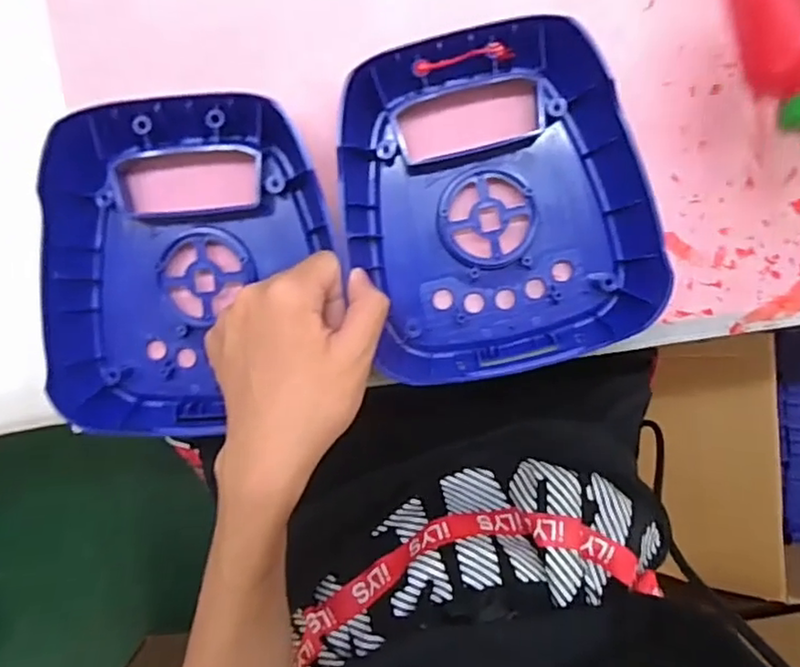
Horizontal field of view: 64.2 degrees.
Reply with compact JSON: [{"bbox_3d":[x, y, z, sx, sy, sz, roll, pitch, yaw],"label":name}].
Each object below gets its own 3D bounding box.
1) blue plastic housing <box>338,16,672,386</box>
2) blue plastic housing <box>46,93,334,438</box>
[{"bbox_3d":[0.051,-0.070,0.353,0.155,0.042,0.181,-16,96,3],"label":"blue plastic housing"},{"bbox_3d":[-0.116,-0.035,0.356,0.155,0.043,0.180,-5,97,2],"label":"blue plastic housing"}]

